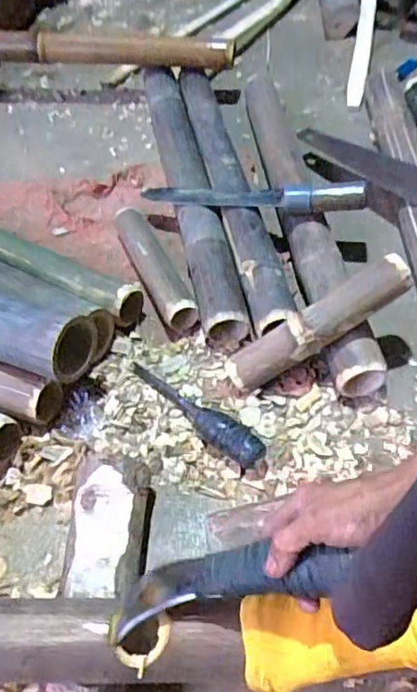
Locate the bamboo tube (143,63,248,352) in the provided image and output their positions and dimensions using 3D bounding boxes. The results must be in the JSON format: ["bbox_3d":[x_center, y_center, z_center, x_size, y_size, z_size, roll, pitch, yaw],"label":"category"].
[{"bbox_3d":[-0.037,-0.275,0.891,0.069,0.066,0.658,-10,53,-3],"label":"bamboo tube"}]

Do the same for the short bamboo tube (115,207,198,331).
[{"bbox_3d":[-0.077,-0.114,0.767,0.049,0.047,0.237,-21,55,-11],"label":"short bamboo tube"}]

